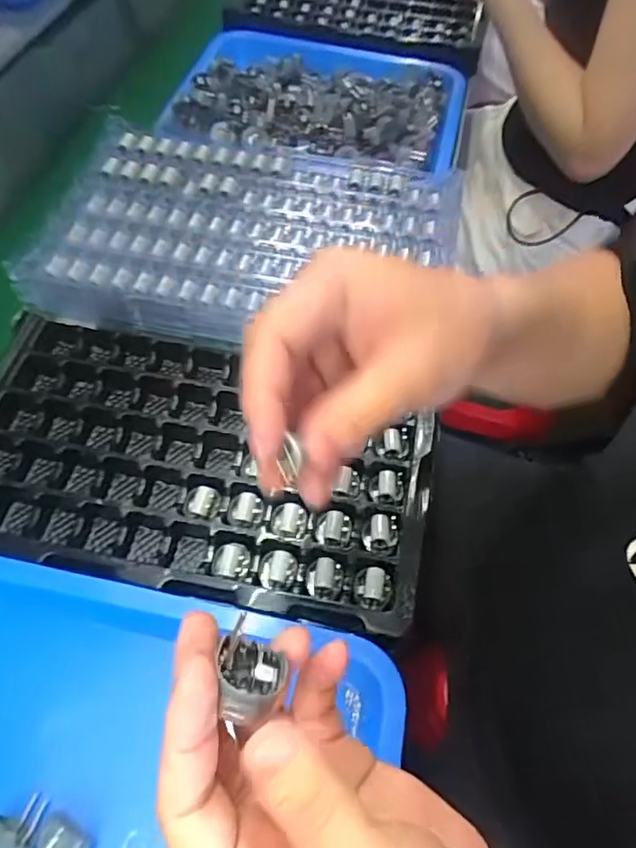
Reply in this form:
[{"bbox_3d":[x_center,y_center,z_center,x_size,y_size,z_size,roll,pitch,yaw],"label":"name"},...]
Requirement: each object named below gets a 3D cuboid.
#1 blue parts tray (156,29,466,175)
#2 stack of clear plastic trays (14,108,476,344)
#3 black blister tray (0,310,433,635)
[{"bbox_3d":[0.005,-0.388,0.641,0.328,0.062,0.274,12,60,7],"label":"blue parts tray"},{"bbox_3d":[-0.060,-0.178,0.502,0.362,0.040,0.240,9,60,5],"label":"stack of clear plastic trays"},{"bbox_3d":[-0.102,0.025,0.418,0.355,0.040,0.198,9,60,5],"label":"black blister tray"}]

